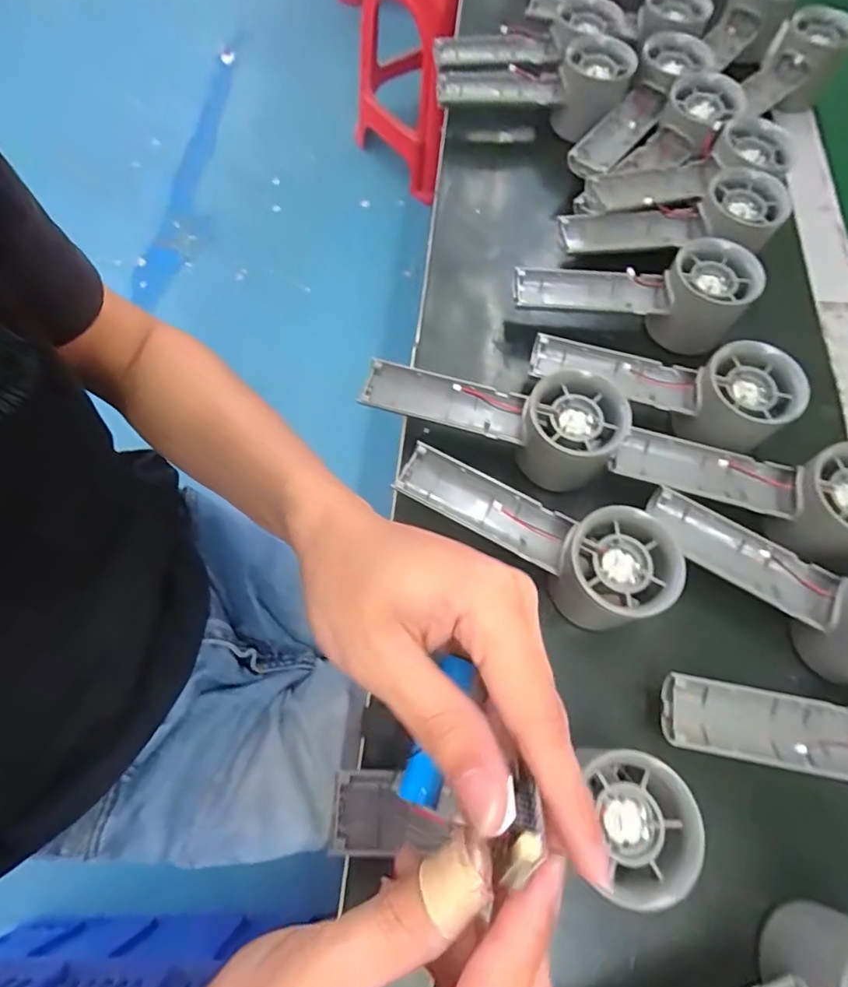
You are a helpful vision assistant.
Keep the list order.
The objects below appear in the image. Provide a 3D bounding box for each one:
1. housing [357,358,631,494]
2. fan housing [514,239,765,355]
[{"bbox_3d":[0.041,-0.054,0.334,0.157,0.051,0.050,20,68,5],"label":"housing"},{"bbox_3d":[0.144,-0.145,0.379,0.156,0.055,0.056,10,68,1],"label":"fan housing"}]

